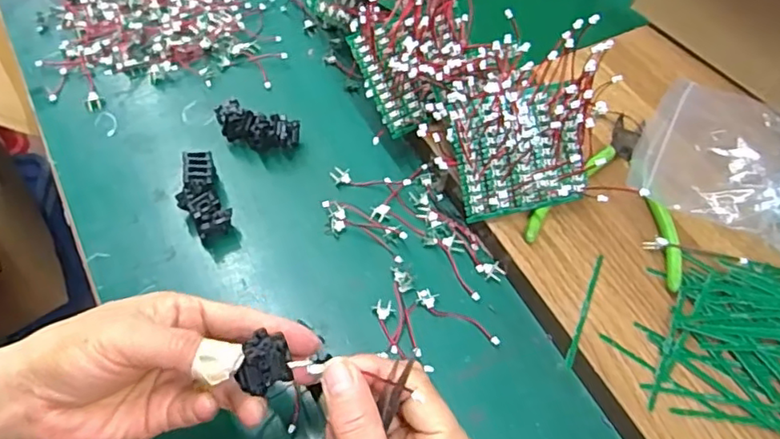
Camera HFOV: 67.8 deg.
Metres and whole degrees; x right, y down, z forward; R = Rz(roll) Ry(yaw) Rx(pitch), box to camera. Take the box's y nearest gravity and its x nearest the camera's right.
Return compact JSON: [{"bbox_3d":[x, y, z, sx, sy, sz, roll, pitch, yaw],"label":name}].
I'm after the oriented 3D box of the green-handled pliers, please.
[{"bbox_3d":[0.165,-0.023,0.423,0.103,0.011,0.134,21,58,9],"label":"green-handled pliers"}]

